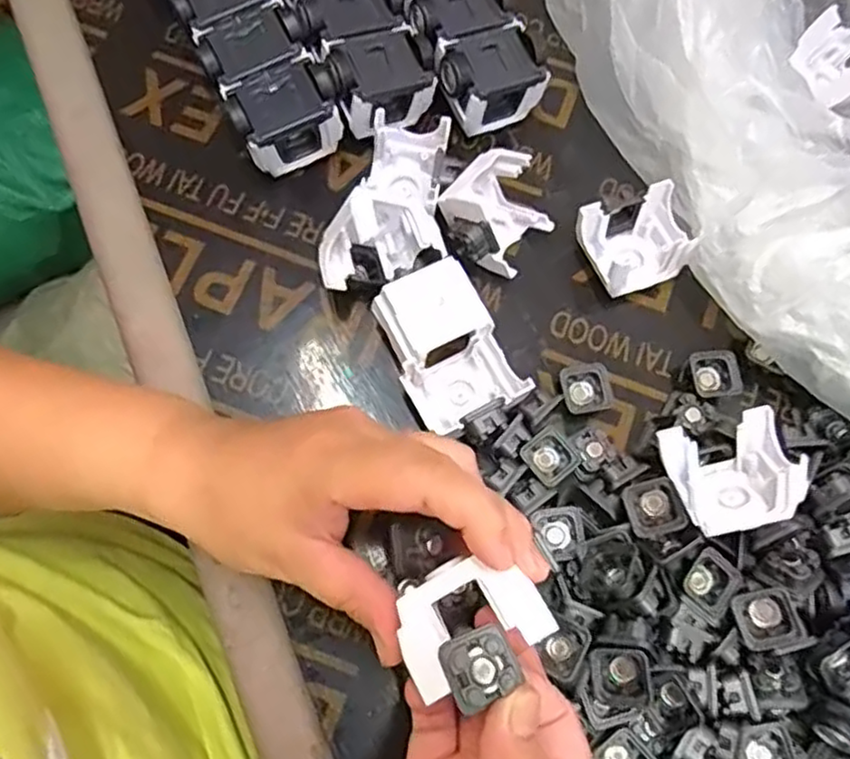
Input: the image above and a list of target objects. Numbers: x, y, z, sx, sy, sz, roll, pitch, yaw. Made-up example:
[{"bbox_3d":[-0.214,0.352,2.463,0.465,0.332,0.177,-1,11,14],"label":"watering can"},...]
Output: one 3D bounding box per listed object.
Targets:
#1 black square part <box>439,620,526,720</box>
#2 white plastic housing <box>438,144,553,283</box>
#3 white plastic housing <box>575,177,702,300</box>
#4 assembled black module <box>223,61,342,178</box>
[{"bbox_3d":[0.020,0.104,0.246,0.025,0.012,0.025,-24,75,-9],"label":"black square part"},{"bbox_3d":[0.040,-0.093,0.392,0.053,0.050,0.054,38,76,10],"label":"white plastic housing"},{"bbox_3d":[0.123,-0.080,0.400,0.056,0.033,0.049,-21,74,-8],"label":"white plastic housing"},{"bbox_3d":[-0.083,-0.151,0.405,0.054,0.042,0.042,-27,75,-10],"label":"assembled black module"}]

